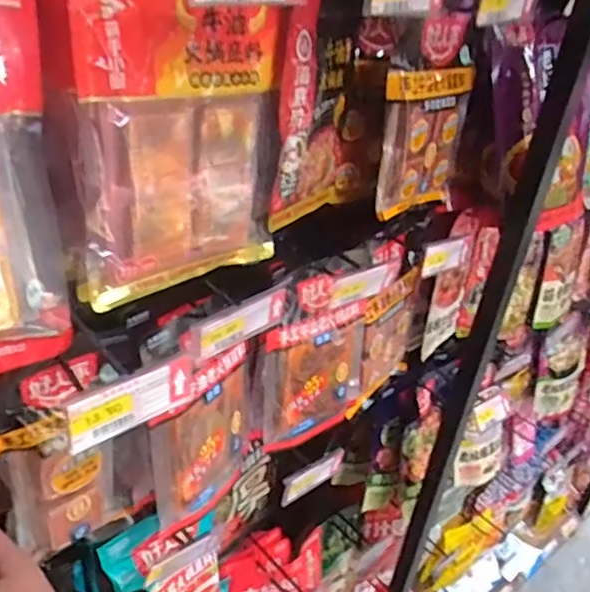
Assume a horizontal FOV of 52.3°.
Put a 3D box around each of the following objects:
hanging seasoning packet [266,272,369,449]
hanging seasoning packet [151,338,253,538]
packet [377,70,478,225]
[{"bbox_3d":[0.036,0.074,0.755,0.171,0.209,0.039,-21,39,-40],"label":"hanging seasoning packet"},{"bbox_3d":[-0.091,0.155,0.649,0.028,0.171,0.156,22,32,25],"label":"hanging seasoning packet"},{"bbox_3d":[0.155,-0.187,0.726,0.039,0.162,0.154,24,33,28],"label":"packet"}]

